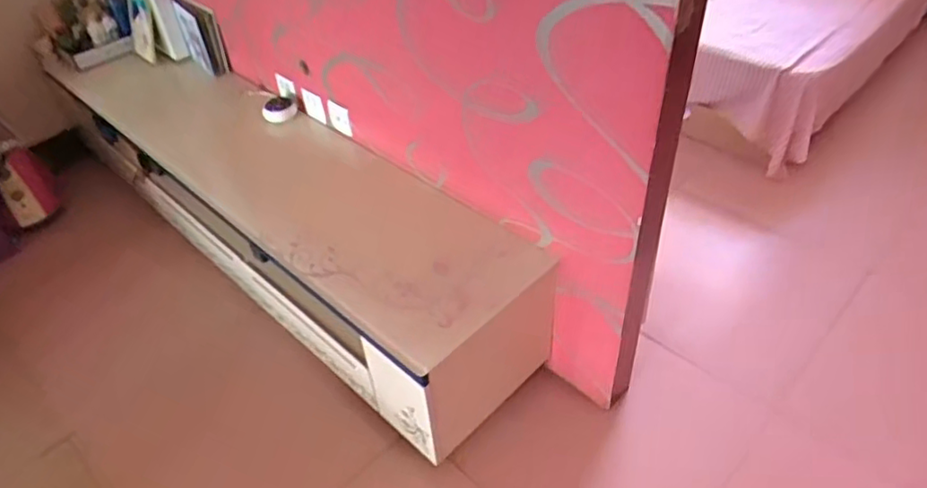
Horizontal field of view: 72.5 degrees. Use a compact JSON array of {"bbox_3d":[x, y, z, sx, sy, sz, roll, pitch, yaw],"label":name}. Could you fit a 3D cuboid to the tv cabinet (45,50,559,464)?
[{"bbox_3d":[-0.537,-0.124,1.732,1.660,0.452,0.396,29,50,32],"label":"tv cabinet"}]

